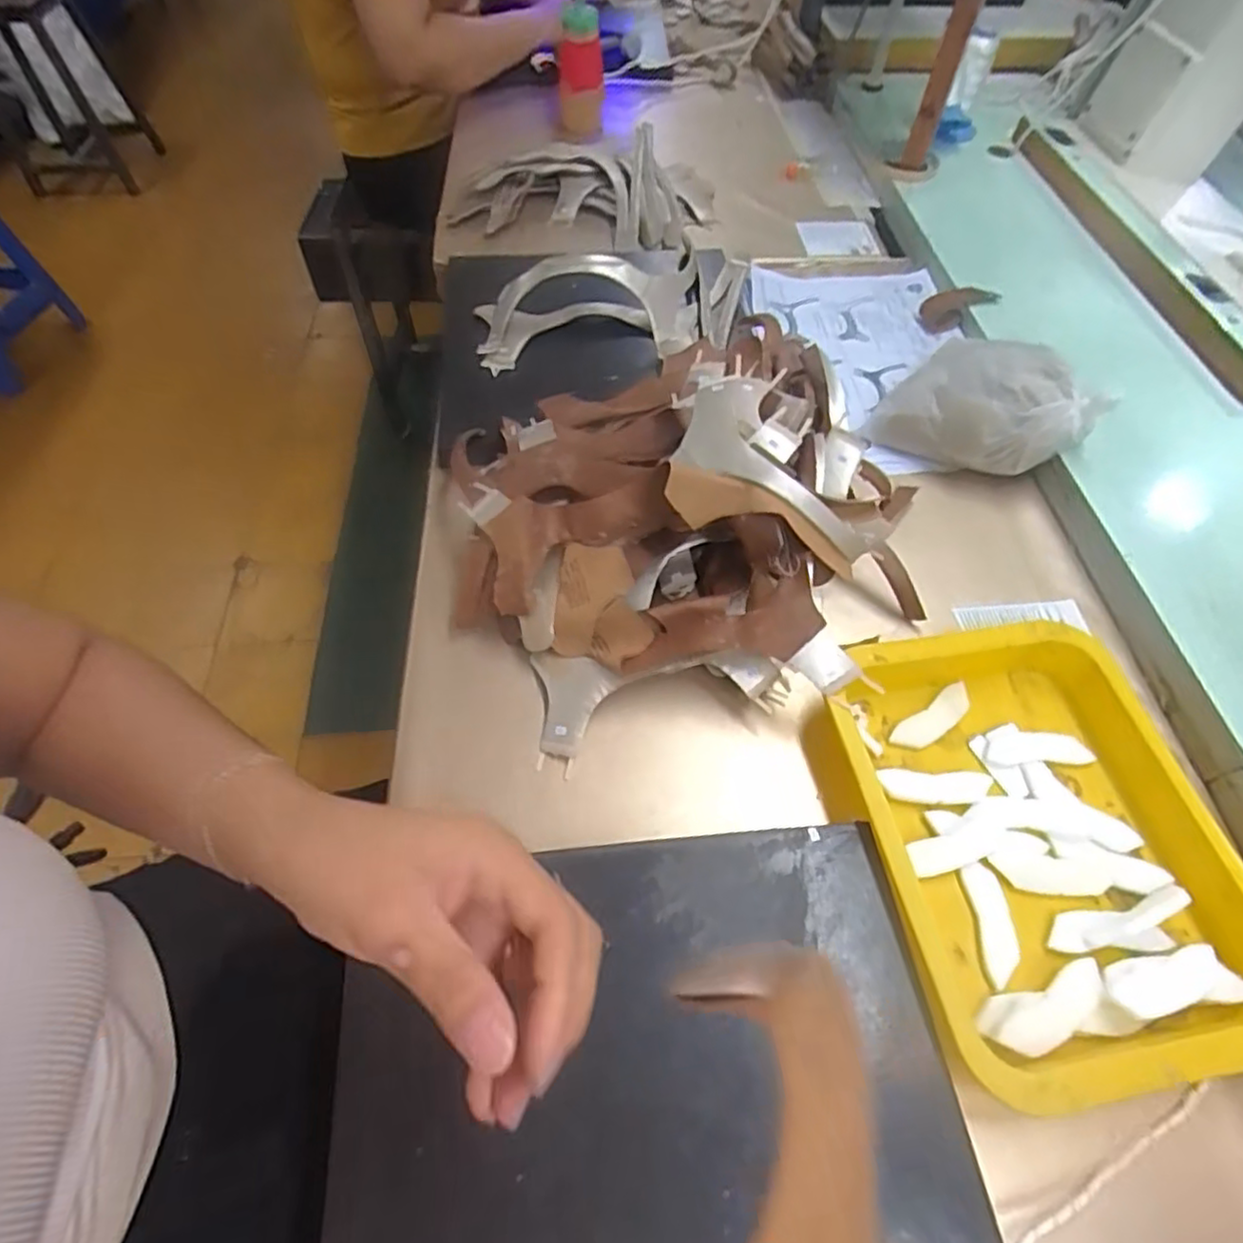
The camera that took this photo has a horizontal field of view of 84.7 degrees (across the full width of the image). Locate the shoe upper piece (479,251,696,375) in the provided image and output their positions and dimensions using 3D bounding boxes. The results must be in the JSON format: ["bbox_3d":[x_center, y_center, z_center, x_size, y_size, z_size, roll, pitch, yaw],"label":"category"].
[{"bbox_3d":[-0.029,-0.308,0.659,0.222,0.066,0.096,-8,57,-6],"label":"shoe upper piece"}]

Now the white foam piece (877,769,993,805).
[{"bbox_3d":[0.200,0.105,0.433,0.069,0.004,0.021,3,57,2],"label":"white foam piece"}]

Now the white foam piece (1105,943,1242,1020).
[{"bbox_3d":[0.295,0.190,0.361,0.075,0.009,0.028,-7,57,-5],"label":"white foam piece"}]

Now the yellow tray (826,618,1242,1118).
[{"bbox_3d":[0.251,0.122,0.410,0.207,0.039,0.258,-10,57,-7],"label":"yellow tray"}]

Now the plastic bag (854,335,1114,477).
[{"bbox_3d":[0.307,-0.183,0.590,0.164,0.076,0.097,14,58,9],"label":"plastic bag"}]

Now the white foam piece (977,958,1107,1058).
[{"bbox_3d":[0.226,0.207,0.362,0.071,0.011,0.030,-22,35,-6],"label":"white foam piece"}]

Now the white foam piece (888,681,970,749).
[{"bbox_3d":[0.212,0.066,0.462,0.067,0.007,0.022,-31,62,-19],"label":"white foam piece"}]

